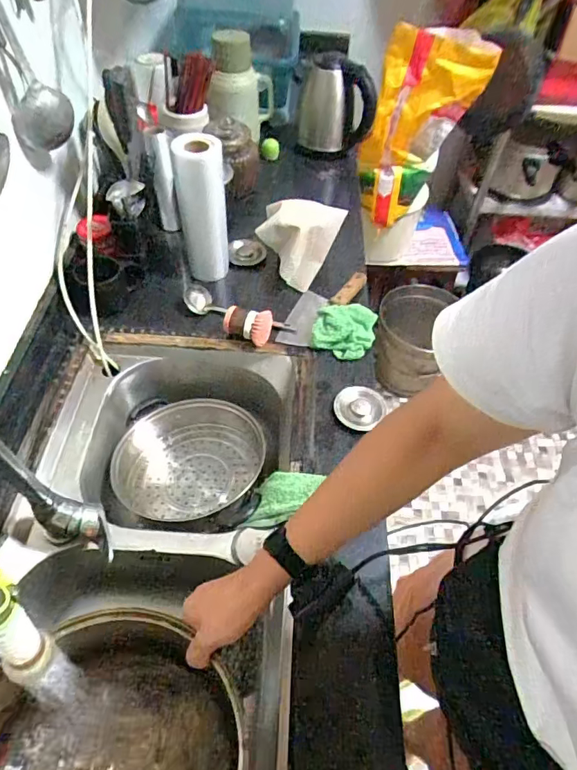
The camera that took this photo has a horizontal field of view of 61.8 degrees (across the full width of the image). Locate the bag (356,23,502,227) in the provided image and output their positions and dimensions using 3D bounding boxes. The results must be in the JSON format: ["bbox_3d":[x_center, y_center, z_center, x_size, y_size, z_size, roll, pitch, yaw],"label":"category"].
[{"bbox_3d":[0.325,-0.655,1.269,0.290,0.457,0.095,-11,55,-16],"label":"bag"}]

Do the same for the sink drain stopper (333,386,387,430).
[{"bbox_3d":[0.115,0.036,0.775,0.080,0.015,0.080,2,53,-3],"label":"sink drain stopper"}]

